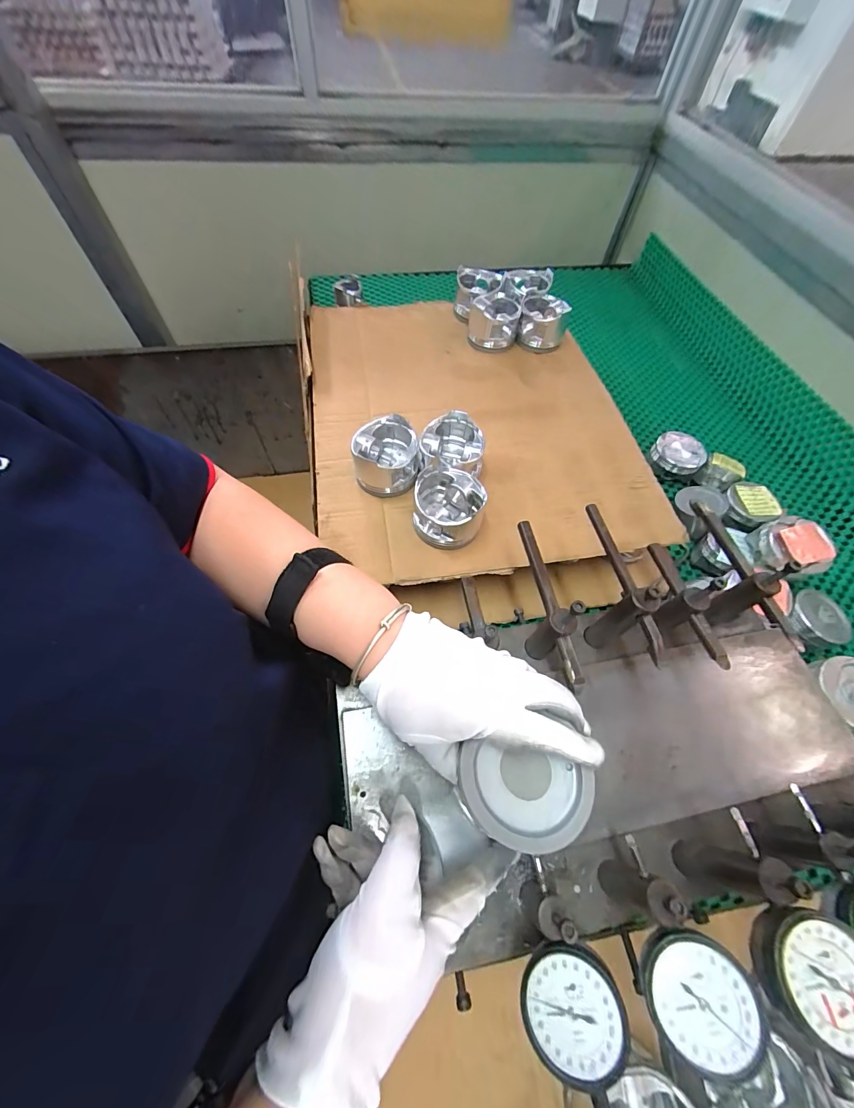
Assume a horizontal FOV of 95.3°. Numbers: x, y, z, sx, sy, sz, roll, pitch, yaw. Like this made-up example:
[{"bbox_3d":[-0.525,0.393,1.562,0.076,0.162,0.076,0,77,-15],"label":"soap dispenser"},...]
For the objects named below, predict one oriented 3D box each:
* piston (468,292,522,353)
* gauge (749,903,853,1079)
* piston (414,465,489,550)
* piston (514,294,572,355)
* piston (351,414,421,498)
[{"bbox_3d":[0.112,-0.387,0.653,0.078,0.052,0.080,8,60,2],"label":"piston"},{"bbox_3d":[0.205,0.222,0.203,0.053,0.019,0.055,1,60,-2],"label":"gauge"},{"bbox_3d":[0.025,-0.054,0.472,0.081,0.056,0.078,1,60,-2],"label":"piston"},{"bbox_3d":[0.198,-0.390,0.661,0.077,0.054,0.079,14,60,6],"label":"piston"},{"bbox_3d":[-0.052,-0.123,0.500,0.081,0.059,0.084,-3,60,-5],"label":"piston"}]

